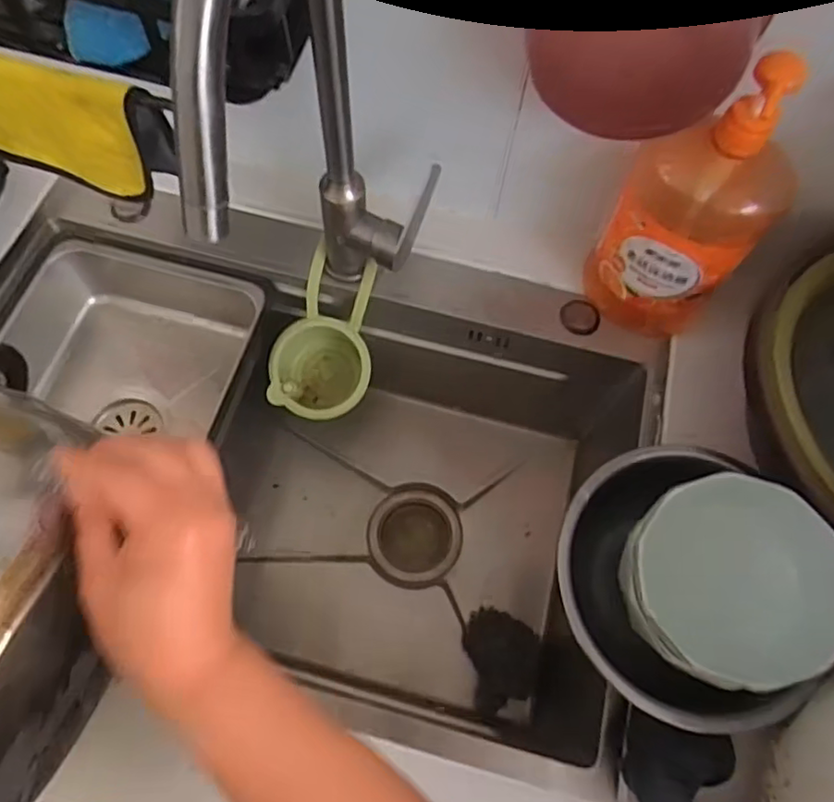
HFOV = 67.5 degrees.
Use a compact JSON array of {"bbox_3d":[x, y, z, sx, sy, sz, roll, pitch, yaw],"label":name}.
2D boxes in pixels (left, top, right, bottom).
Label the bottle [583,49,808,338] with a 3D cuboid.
[{"bbox_3d":[0.224,-0.153,0.519,0.116,0.261,0.069,38,70,13],"label":"bottle"}]

